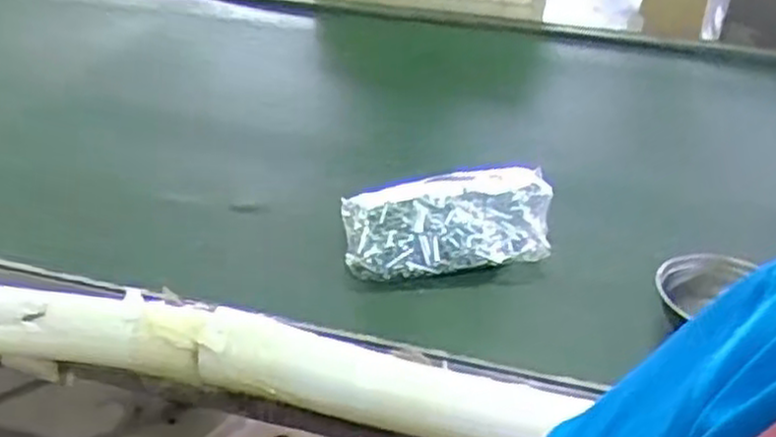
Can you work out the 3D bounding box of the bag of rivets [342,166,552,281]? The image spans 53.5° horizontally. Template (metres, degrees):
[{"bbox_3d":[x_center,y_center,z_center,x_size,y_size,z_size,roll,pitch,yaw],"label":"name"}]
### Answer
[{"bbox_3d":[0.076,-0.003,1.017,0.279,0.073,0.164,-8,35,-14],"label":"bag of rivets"}]

